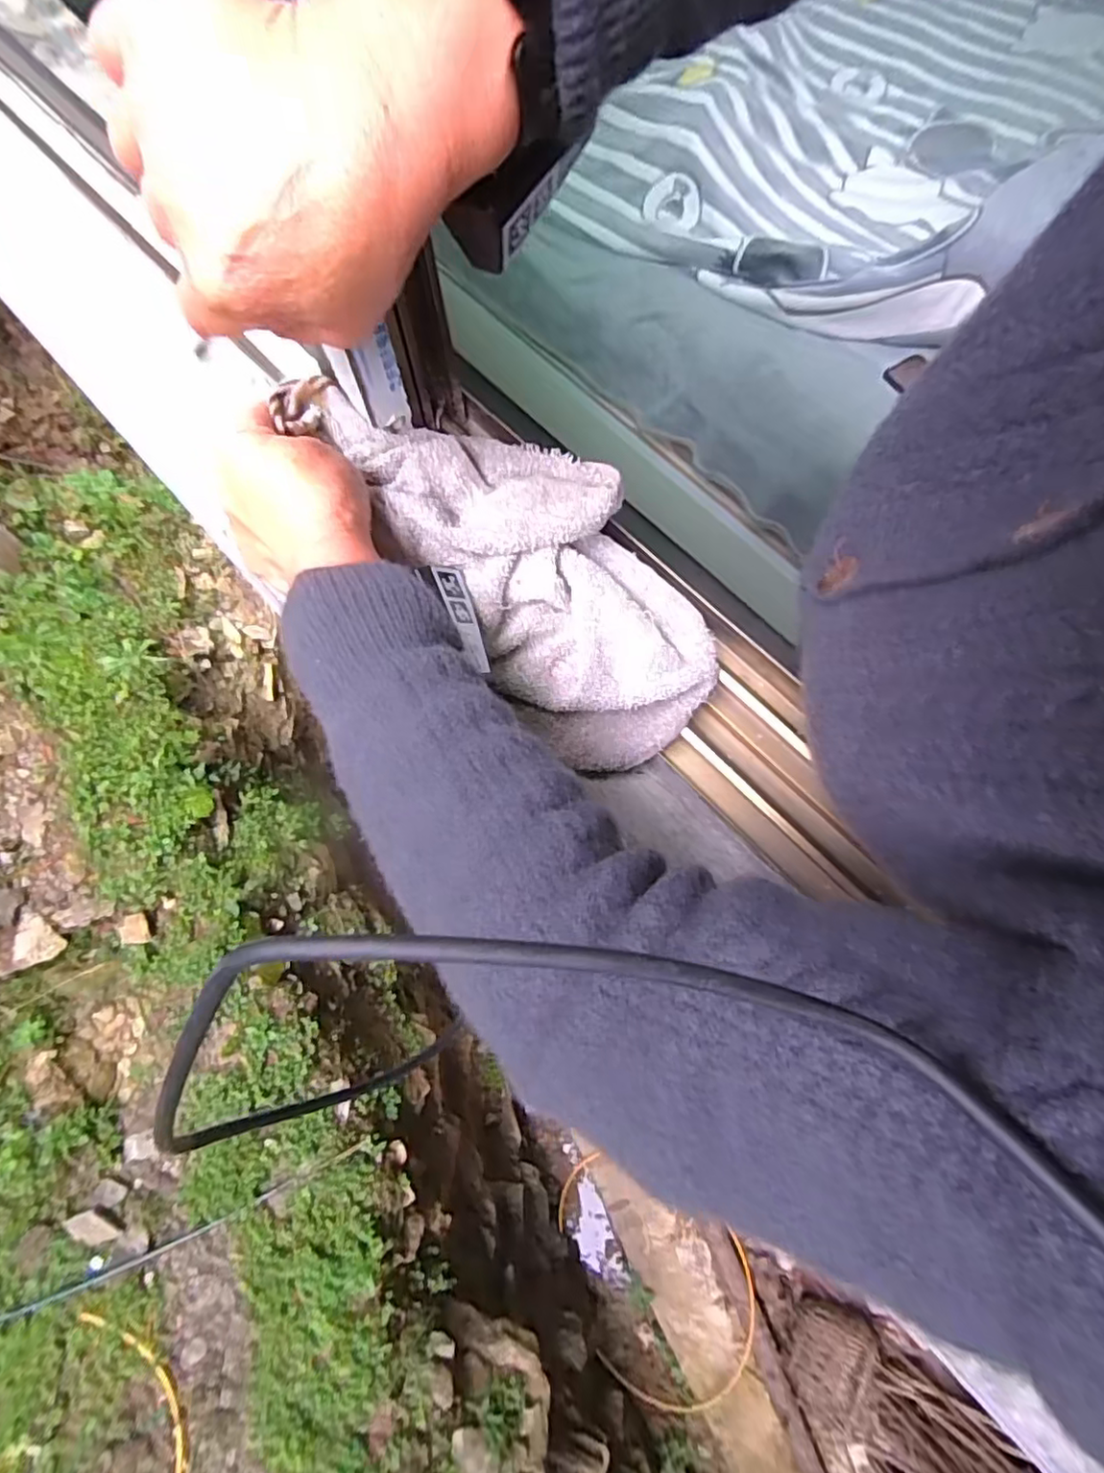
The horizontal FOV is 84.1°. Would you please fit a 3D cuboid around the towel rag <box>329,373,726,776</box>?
[{"bbox_3d":[-0.016,-0.096,0.325,0.110,0.048,0.239,-41,86,-11],"label":"towel rag"}]

